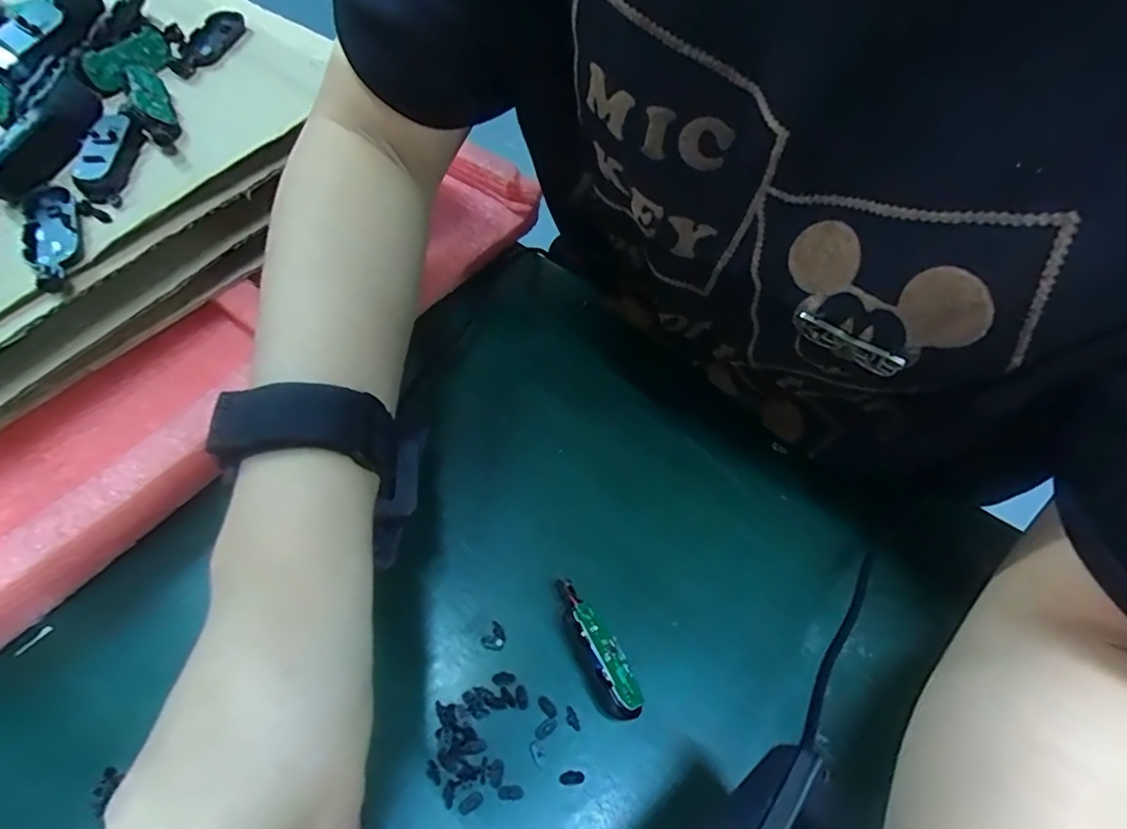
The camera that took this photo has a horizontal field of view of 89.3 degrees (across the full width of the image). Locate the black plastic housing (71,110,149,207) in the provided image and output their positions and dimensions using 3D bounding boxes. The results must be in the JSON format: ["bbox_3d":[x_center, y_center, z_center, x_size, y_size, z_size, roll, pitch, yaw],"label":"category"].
[{"bbox_3d":[-0.207,-0.118,0.260,0.017,0.014,0.048,-2,56,-5],"label":"black plastic housing"}]

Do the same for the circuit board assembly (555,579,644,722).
[{"bbox_3d":[0.013,0.094,0.232,0.018,0.020,0.057,-17,58,-15],"label":"circuit board assembly"}]

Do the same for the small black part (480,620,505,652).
[{"bbox_3d":[-0.029,0.093,0.238,0.010,0.004,0.011,29,59,16],"label":"small black part"}]

